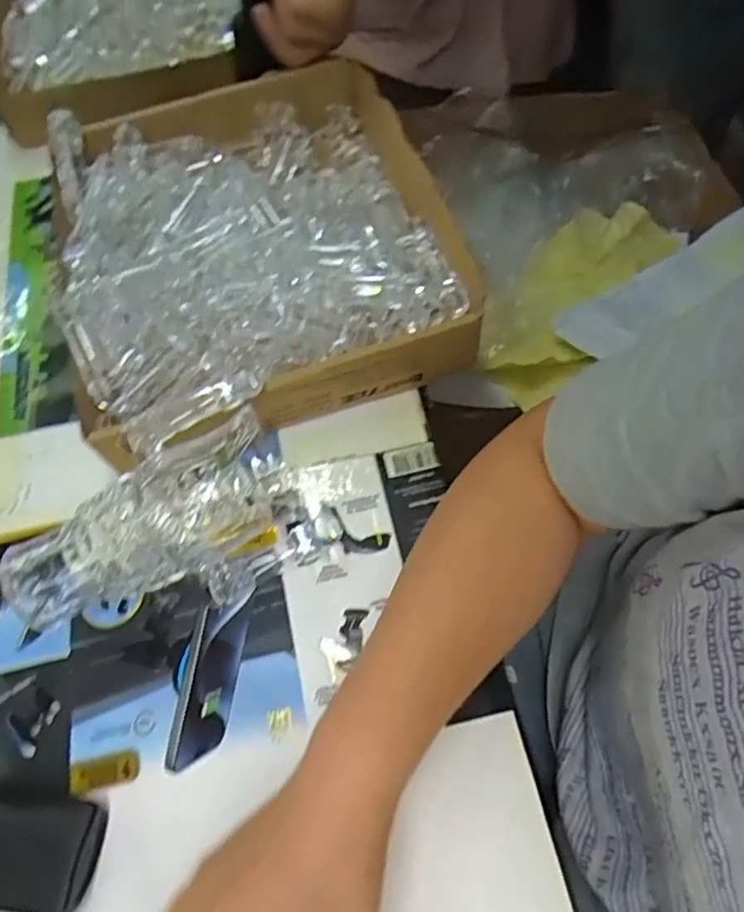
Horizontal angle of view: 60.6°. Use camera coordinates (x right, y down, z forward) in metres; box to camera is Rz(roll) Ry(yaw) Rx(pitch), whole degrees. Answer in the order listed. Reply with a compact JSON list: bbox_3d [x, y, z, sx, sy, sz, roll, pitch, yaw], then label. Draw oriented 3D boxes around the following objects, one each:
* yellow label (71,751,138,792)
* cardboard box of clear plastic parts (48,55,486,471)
[{"bbox_3d":[-0.155,0.182,0.368,0.040,0.004,0.018,-11,62,-2],"label":"yellow label"},{"bbox_3d":[-0.102,-0.192,0.512,0.288,0.077,0.383,-17,63,-5],"label":"cardboard box of clear plastic parts"}]

